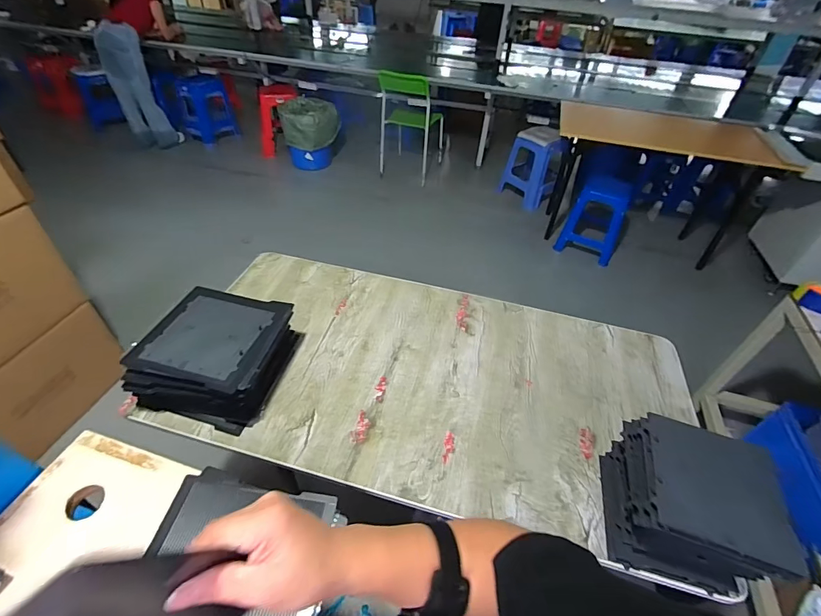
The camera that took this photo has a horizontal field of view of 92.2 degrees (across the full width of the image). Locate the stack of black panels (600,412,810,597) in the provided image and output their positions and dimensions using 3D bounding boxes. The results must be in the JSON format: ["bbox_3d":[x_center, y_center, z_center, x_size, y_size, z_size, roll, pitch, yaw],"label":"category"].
[{"bbox_3d":[0.457,0.311,0.648,0.209,0.168,0.200,13,45,8],"label":"stack of black panels"}]

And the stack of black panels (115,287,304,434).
[{"bbox_3d":[-0.405,0.097,0.834,0.252,0.124,0.250,11,44,6],"label":"stack of black panels"}]

